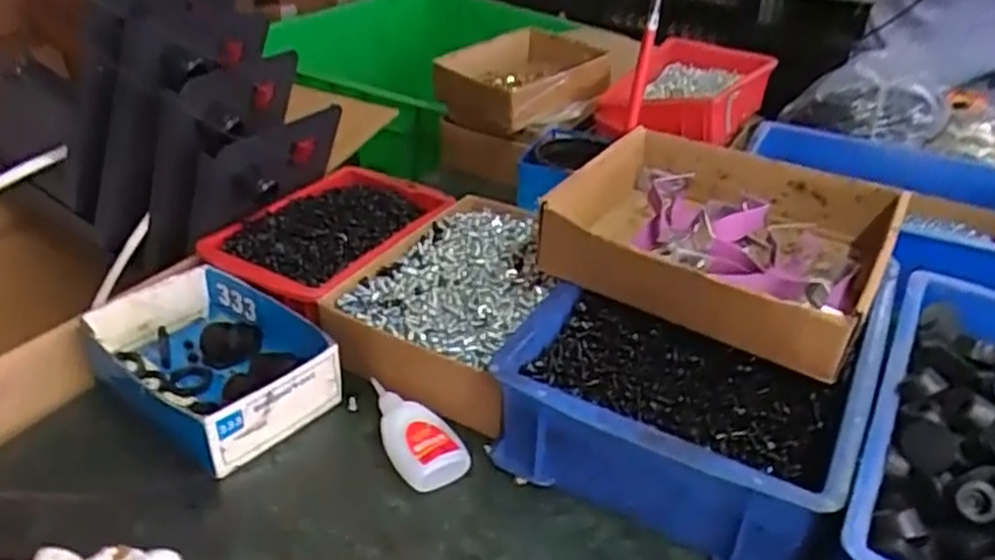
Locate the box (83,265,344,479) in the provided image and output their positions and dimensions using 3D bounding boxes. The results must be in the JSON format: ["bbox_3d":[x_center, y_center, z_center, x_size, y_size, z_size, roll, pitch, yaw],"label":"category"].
[{"bbox_3d":[-0.203,0.057,0.522,0.161,0.049,0.115,21,37,27],"label":"box"}]

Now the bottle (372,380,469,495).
[{"bbox_3d":[-0.058,0.102,0.495,0.042,0.026,0.090,-16,37,-27],"label":"bottle"}]

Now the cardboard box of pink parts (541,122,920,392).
[{"bbox_3d":[0.161,-0.033,0.539,0.218,0.062,0.192,19,36,25],"label":"cardboard box of pink parts"}]

